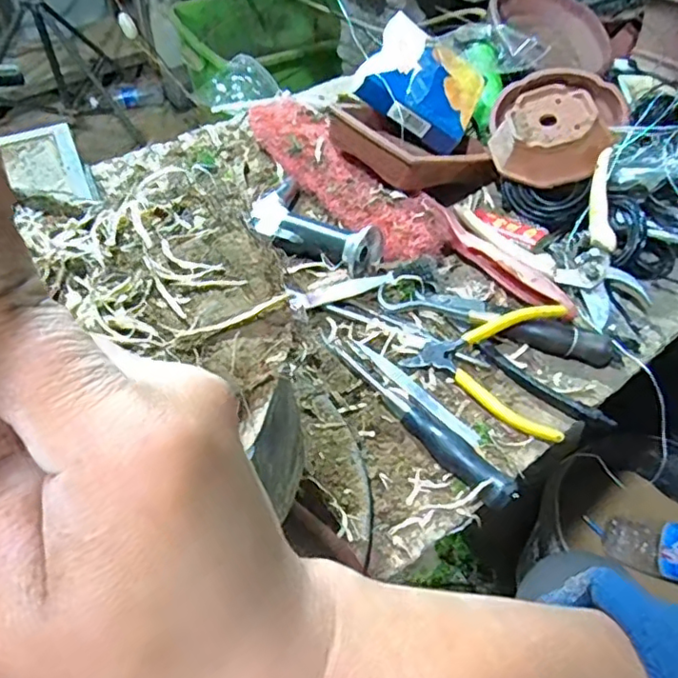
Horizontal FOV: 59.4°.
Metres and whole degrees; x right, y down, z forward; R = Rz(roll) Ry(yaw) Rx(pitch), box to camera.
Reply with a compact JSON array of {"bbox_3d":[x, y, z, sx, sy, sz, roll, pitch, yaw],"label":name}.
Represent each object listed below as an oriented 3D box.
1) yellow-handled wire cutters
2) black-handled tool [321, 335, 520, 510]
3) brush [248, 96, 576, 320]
[{"bbox_3d":[0.123,0.007,0.435,0.117,0.029,0.093,29,55,19],"label":"yellow-handled wire cutters"},{"bbox_3d":[0.046,0.049,0.403,0.018,0.020,0.174,-35,60,-27],"label":"black-handled tool"},{"bbox_3d":[0.039,-0.124,0.531,0.072,0.034,0.368,-34,60,-27],"label":"brush"}]

